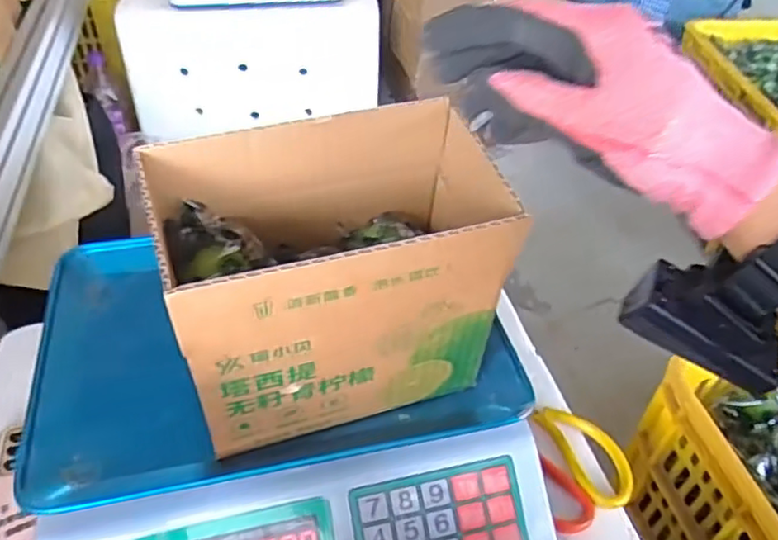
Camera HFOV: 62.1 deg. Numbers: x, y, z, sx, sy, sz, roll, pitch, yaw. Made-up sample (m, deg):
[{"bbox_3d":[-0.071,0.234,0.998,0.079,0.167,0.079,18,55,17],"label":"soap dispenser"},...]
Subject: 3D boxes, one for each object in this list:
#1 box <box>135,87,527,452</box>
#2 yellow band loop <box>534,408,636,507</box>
[{"bbox_3d":[-0.032,0.010,0.390,0.178,0.166,0.107,-13,45,-16],"label":"box"},{"bbox_3d":[0.165,0.150,0.533,0.052,0.014,0.092,-16,46,-19],"label":"yellow band loop"}]

